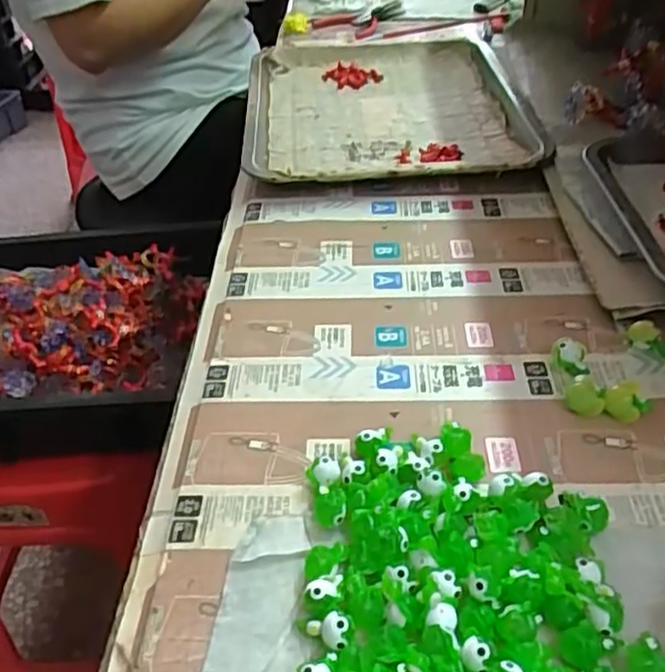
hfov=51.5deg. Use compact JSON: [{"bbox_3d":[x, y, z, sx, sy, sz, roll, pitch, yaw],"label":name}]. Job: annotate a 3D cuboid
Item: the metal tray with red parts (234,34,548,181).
[{"bbox_3d":[0.049,-0.226,0.661,0.254,0.027,0.310,-5,41,2],"label":"metal tray with red parts"}]

